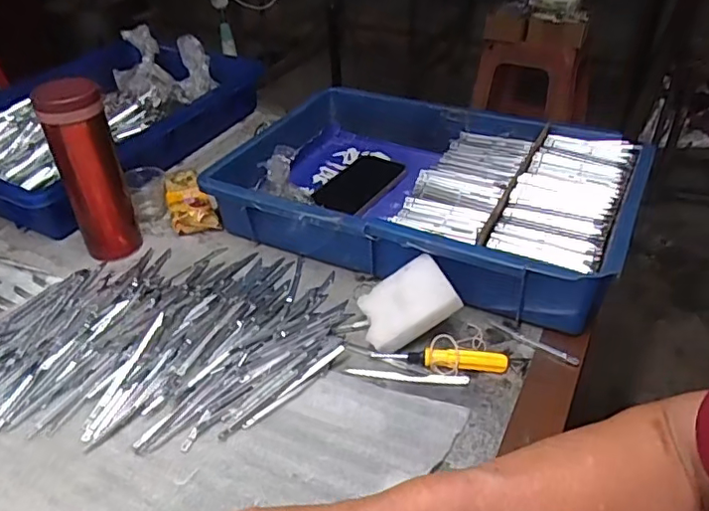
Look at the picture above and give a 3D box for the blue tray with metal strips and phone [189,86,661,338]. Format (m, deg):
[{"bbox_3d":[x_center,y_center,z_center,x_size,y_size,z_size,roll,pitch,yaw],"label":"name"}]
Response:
[{"bbox_3d":[0.078,-0.073,0.659,0.434,0.099,0.276,17,41,23],"label":"blue tray with metal strips and phone"}]

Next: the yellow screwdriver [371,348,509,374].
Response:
[{"bbox_3d":[0.074,0.089,0.497,0.114,0.018,0.015,3,38,6],"label":"yellow screwdriver"}]

